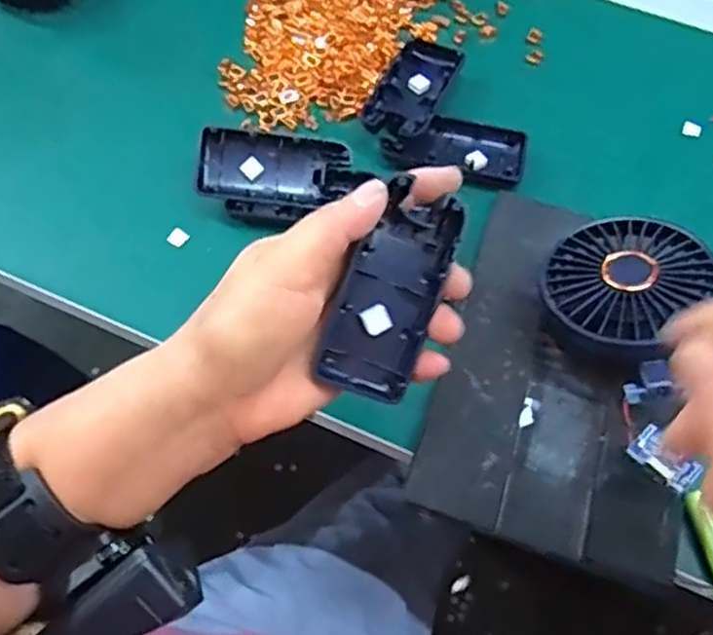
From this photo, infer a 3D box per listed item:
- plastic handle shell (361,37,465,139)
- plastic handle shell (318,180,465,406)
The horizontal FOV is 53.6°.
[{"bbox_3d":[0.038,-0.155,0.483,0.044,0.020,0.093,22,64,11],"label":"plastic handle shell"},{"bbox_3d":[0.016,-0.010,0.309,0.039,0.023,0.092,24,87,12],"label":"plastic handle shell"}]

